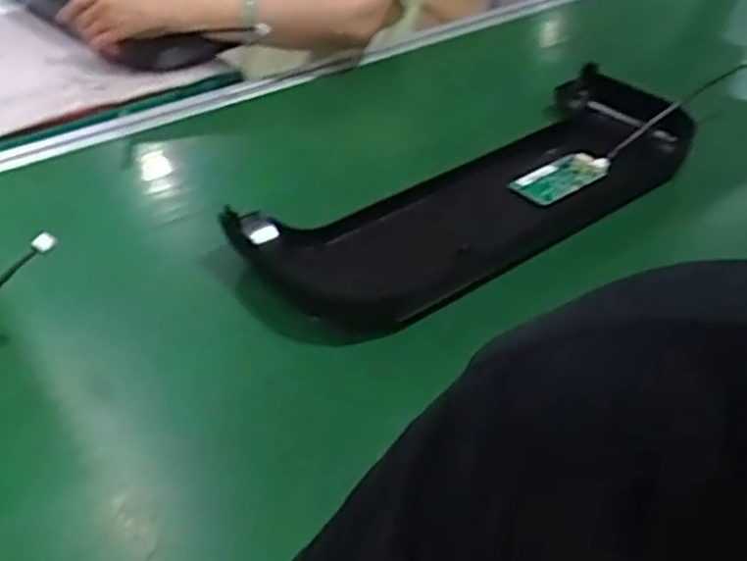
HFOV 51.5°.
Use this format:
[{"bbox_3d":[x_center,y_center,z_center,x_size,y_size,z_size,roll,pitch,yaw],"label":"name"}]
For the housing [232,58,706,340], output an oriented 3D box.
[{"bbox_3d":[0.117,-0.092,0.755,0.499,0.055,0.167,-26,45,-28],"label":"housing"}]

